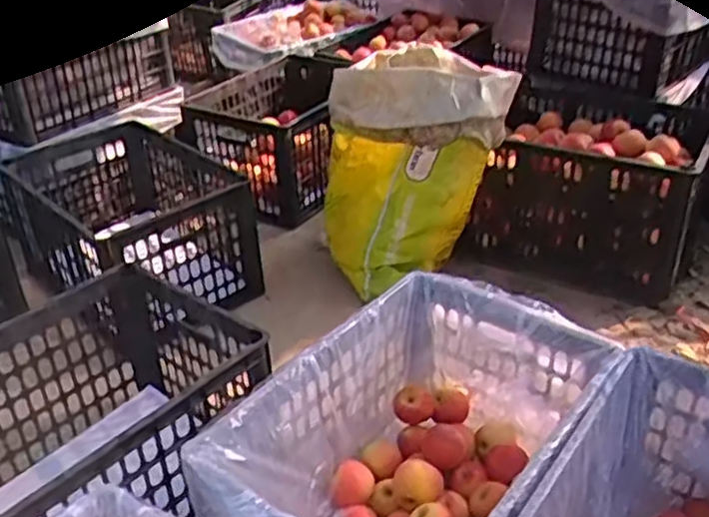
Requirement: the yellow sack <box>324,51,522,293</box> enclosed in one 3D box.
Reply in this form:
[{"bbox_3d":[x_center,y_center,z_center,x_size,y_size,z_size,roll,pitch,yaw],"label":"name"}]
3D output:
[{"bbox_3d":[0.108,-0.189,1.507,0.282,0.434,0.289,-16,37,-25],"label":"yellow sack"}]

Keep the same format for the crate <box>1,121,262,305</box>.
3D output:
[{"bbox_3d":[-0.453,-0.084,1.525,0.343,0.229,0.474,-24,40,-34],"label":"crate"}]

